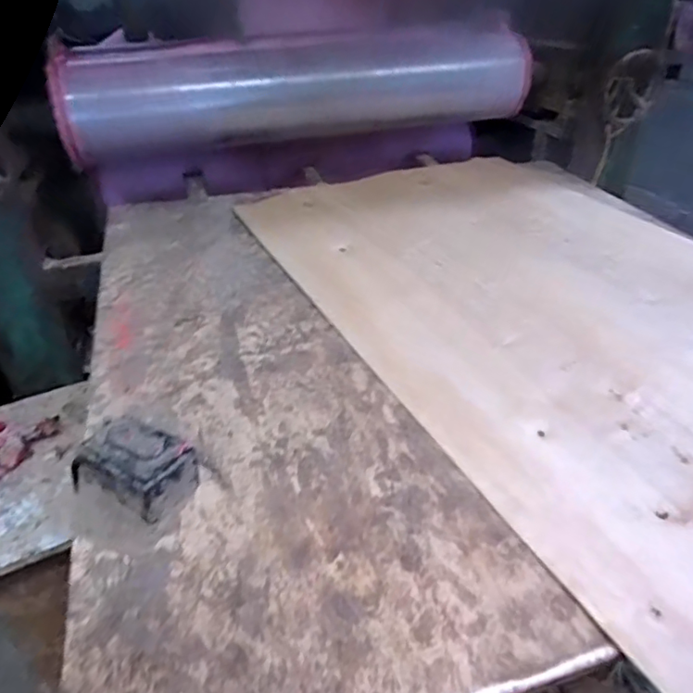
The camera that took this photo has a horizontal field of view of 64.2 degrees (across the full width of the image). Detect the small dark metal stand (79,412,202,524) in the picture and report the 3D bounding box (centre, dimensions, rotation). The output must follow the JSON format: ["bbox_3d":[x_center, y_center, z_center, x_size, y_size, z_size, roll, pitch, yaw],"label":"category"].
[{"bbox_3d":[-0.228,0.134,0.615,0.108,0.074,0.085,21,42,25],"label":"small dark metal stand"}]

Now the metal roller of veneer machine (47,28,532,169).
[{"bbox_3d":[-0.107,-0.614,1.300,1.081,0.214,0.255,-6,34,-3],"label":"metal roller of veneer machine"}]

